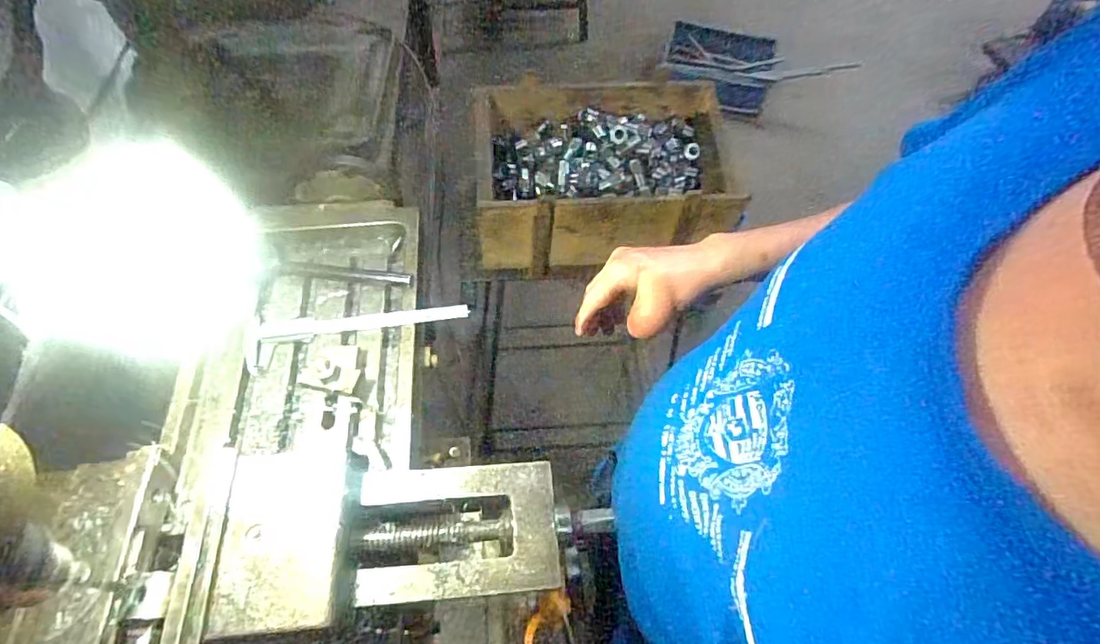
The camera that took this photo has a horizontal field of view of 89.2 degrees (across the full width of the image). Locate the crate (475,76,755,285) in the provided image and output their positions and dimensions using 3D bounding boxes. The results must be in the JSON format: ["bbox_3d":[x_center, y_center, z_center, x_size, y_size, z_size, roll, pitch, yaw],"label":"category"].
[{"bbox_3d":[0.069,-0.213,0.821,0.360,0.138,0.242,-4,59,-3],"label":"crate"}]

